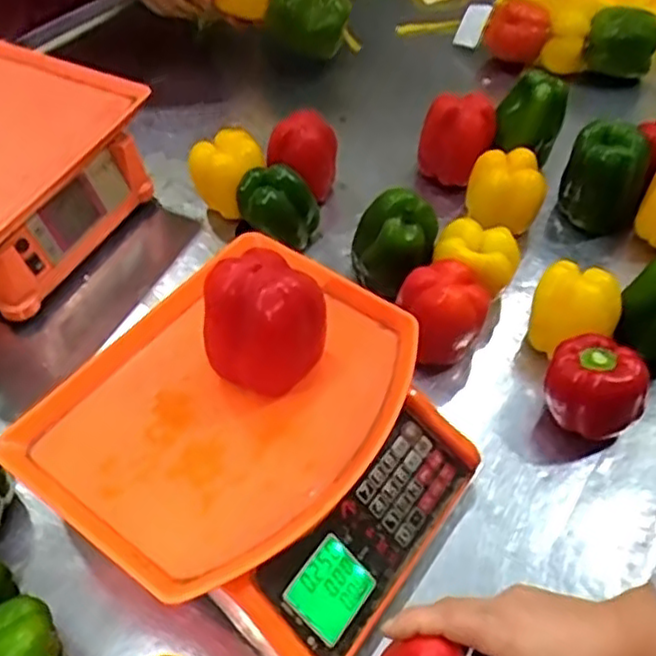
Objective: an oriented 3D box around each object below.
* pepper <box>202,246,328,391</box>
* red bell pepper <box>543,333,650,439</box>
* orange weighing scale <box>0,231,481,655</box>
[{"bbox_3d":[-0.046,-0.002,0.517,0.087,0.101,0.075,-5,51,-5],"label":"pepper"},{"bbox_3d":[0.239,0.056,0.634,0.085,0.084,0.076,32,57,22],"label":"red bell pepper"},{"bbox_3d":[-0.048,0.095,0.555,0.274,0.116,0.282,30,56,21],"label":"orange weighing scale"}]

